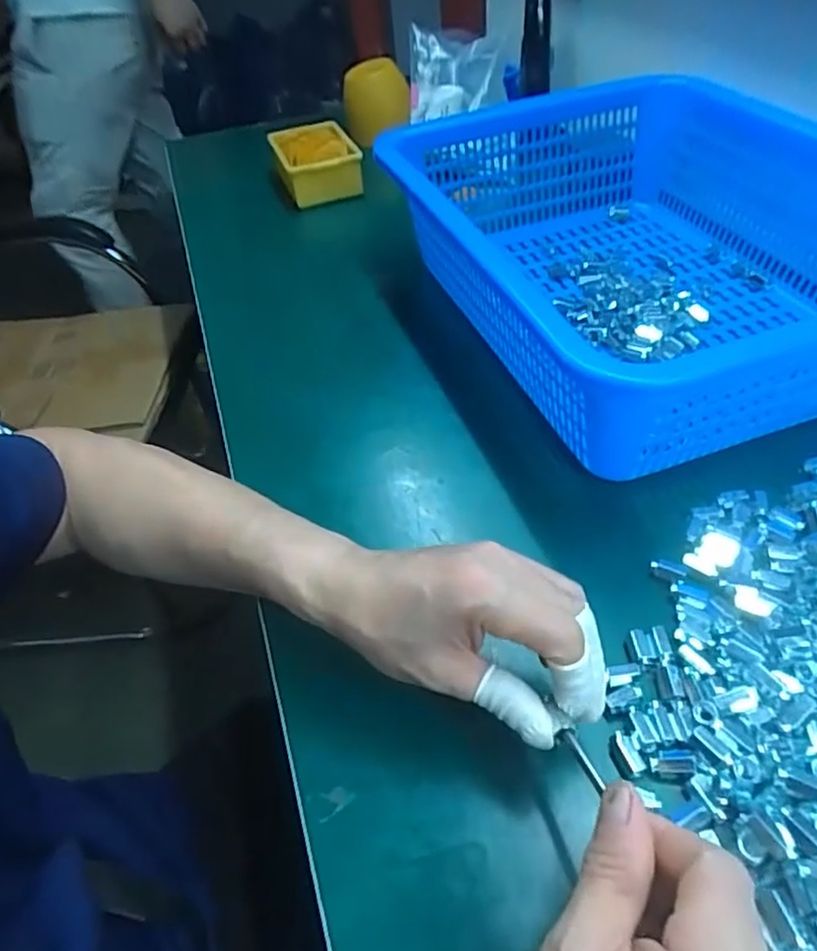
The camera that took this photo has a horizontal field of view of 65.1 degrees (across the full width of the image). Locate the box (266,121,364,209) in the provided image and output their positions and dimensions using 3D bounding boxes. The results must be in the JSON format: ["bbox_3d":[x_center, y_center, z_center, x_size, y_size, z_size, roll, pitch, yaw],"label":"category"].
[{"bbox_3d":[-0.120,-0.402,0.822,0.099,0.050,0.134,-17,46,-8],"label":"box"}]

